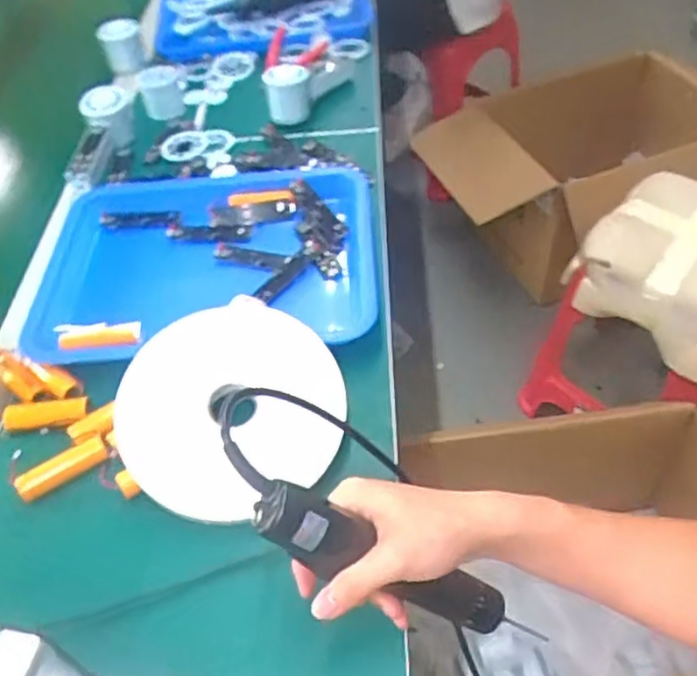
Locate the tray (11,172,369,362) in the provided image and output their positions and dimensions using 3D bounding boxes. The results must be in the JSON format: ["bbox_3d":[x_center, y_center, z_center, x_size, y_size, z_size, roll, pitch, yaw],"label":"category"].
[{"bbox_3d":[-0.141,-0.081,0.718,0.331,0.040,0.260,-4,48,2],"label":"tray"}]

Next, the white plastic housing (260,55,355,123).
[{"bbox_3d":[-0.048,-0.344,0.917,0.064,0.056,0.164,16,52,16],"label":"white plastic housing"}]

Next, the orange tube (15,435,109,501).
[{"bbox_3d":[-0.232,0.103,0.562,0.072,0.021,0.020,-27,51,-19],"label":"orange tube"}]

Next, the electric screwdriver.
[{"bbox_3d":[0.034,0.157,0.464,0.219,0.031,0.034,35,46,-24],"label":"electric screwdriver"}]

